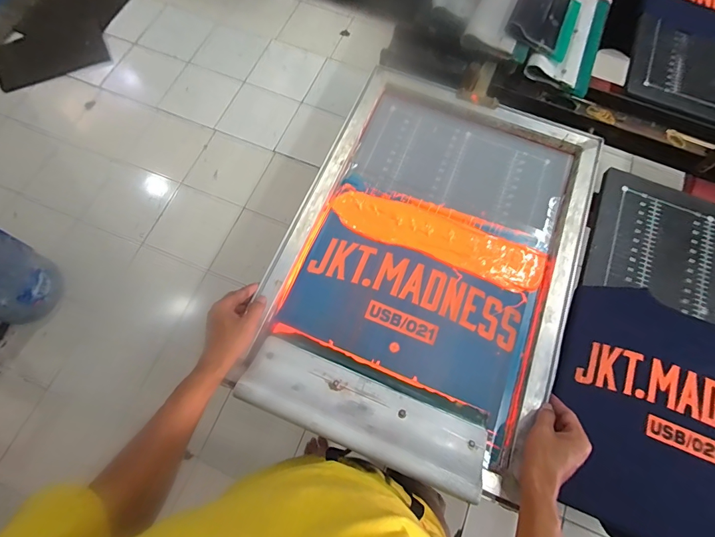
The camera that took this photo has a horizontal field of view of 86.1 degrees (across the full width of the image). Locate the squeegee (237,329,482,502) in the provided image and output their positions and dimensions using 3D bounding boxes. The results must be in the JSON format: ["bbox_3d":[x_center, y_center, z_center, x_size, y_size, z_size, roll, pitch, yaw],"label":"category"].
[{"bbox_3d":[0.010,0.201,0.547,0.341,0.030,0.123,21,48,5],"label":"squeegee"}]

